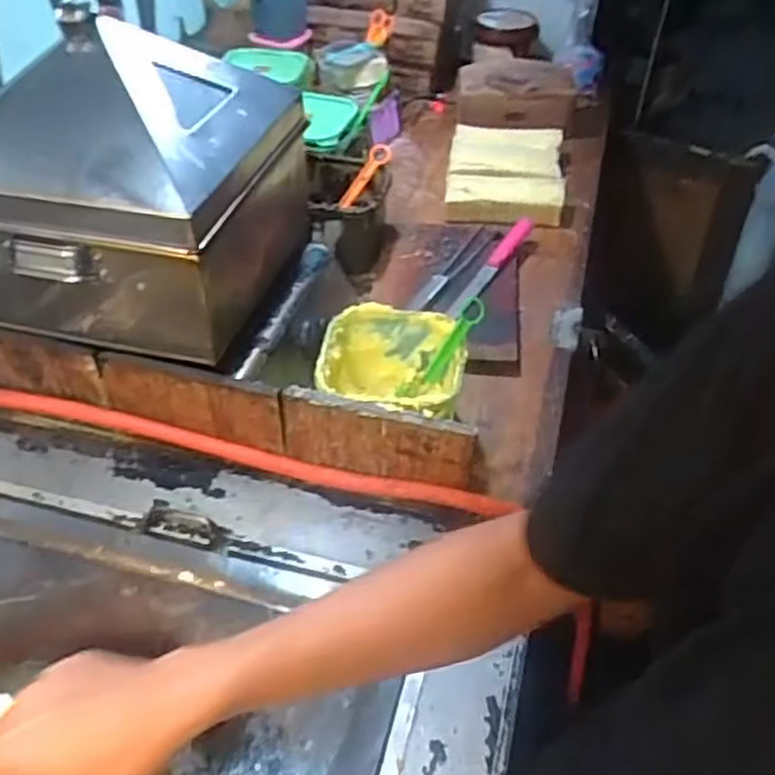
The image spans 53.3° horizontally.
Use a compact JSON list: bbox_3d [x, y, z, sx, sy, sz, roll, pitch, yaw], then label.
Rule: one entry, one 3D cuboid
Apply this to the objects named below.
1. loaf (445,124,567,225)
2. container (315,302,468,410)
[{"bbox_3d":[0.190,-0.349,1.242,0.182,0.048,0.276,6,42,4],"label":"loaf"},{"bbox_3d":[0.004,0.006,0.817,0.148,0.110,0.161,0,43,0],"label":"container"}]

